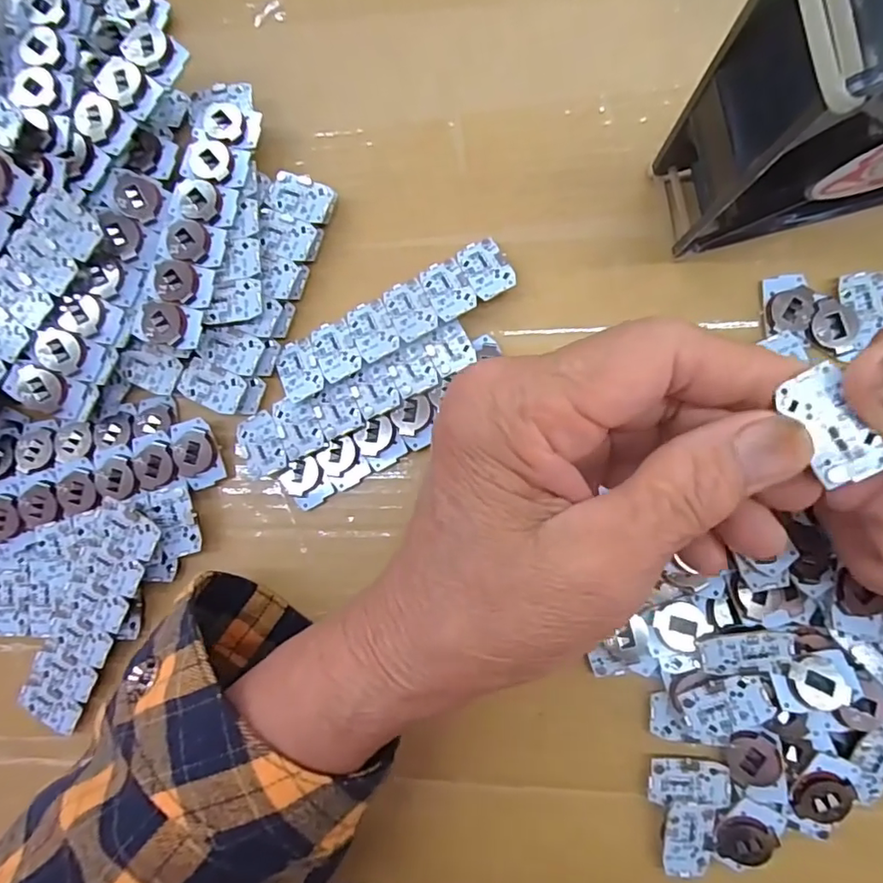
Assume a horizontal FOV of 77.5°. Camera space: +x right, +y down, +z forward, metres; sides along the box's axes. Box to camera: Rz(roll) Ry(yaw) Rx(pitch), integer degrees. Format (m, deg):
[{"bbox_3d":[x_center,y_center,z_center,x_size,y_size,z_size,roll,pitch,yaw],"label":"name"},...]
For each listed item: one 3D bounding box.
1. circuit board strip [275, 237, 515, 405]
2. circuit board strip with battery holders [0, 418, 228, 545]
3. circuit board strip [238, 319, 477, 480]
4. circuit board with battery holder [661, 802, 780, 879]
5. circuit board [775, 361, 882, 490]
[{"bbox_3d":[-0.021,-0.053,0.236,0.107,0.004,0.028,-27,66,4],"label":"circuit board strip"},{"bbox_3d":[-0.152,0.018,0.241,0.110,0.010,0.028,-16,83,6],"label":"circuit board strip with battery holders"},{"bbox_3d":[-0.038,-0.019,0.233,0.108,0.004,0.026,-27,72,3],"label":"circuit board strip"},{"bbox_3d":[0.102,0.150,0.206,0.038,0.008,0.026,-1,85,7],"label":"circuit board with battery holder"},{"bbox_3d":[0.099,-0.004,0.139,0.015,0.004,0.029,-25,84,5],"label":"circuit board"}]

